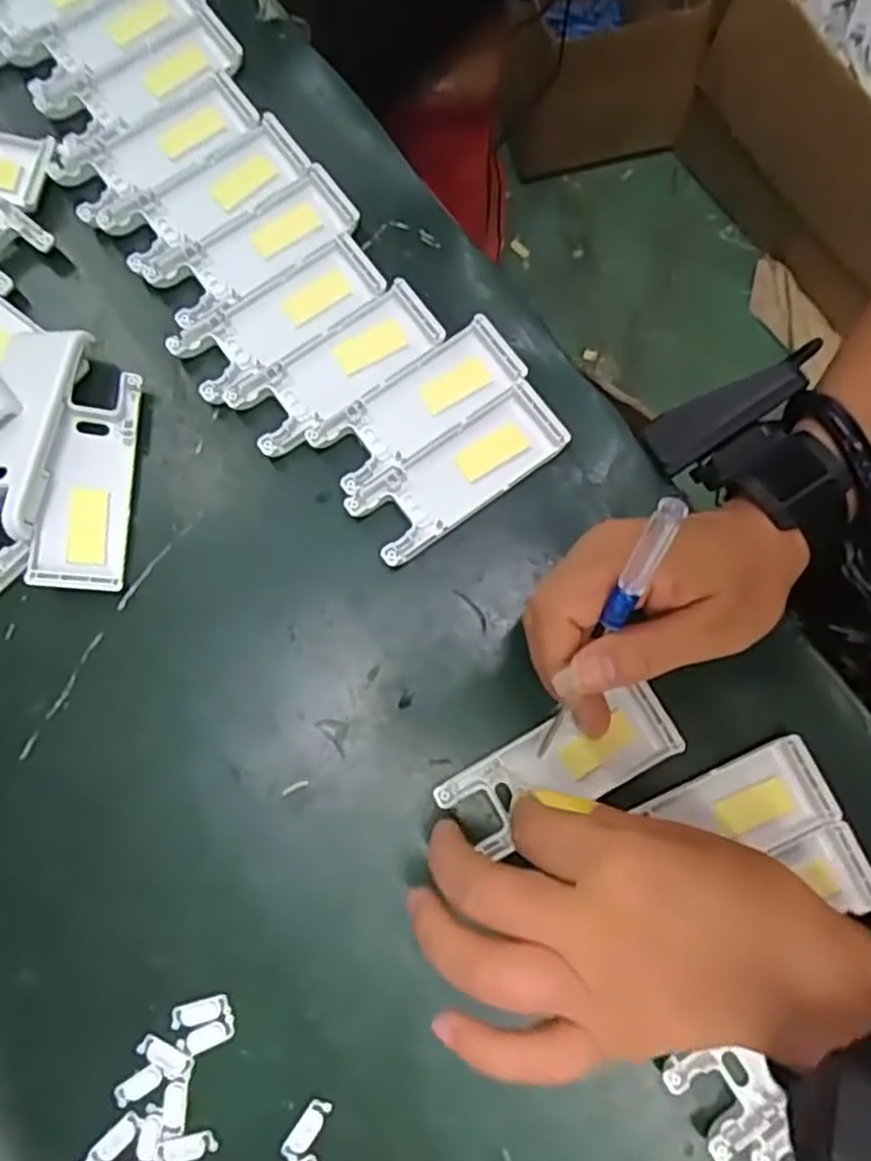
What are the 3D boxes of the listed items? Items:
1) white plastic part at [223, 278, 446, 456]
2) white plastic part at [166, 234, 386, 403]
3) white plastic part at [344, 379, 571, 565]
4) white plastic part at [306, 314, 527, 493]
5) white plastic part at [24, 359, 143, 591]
[{"bbox_3d":[-0.049,-0.105,0.362,0.103,0.009,0.041,-37,79,-7],"label":"white plastic part"},{"bbox_3d":[-0.078,-0.131,0.367,0.103,0.011,0.040,-37,80,-7],"label":"white plastic part"},{"bbox_3d":[0.011,-0.052,0.353,0.104,0.009,0.040,-35,79,-6],"label":"white plastic part"},{"bbox_3d":[-0.009,-0.085,0.358,0.103,0.009,0.038,-36,79,-7],"label":"white plastic part"},{"bbox_3d":[-0.160,-0.047,0.343,0.038,0.014,0.104,6,73,-24],"label":"white plastic part"}]

